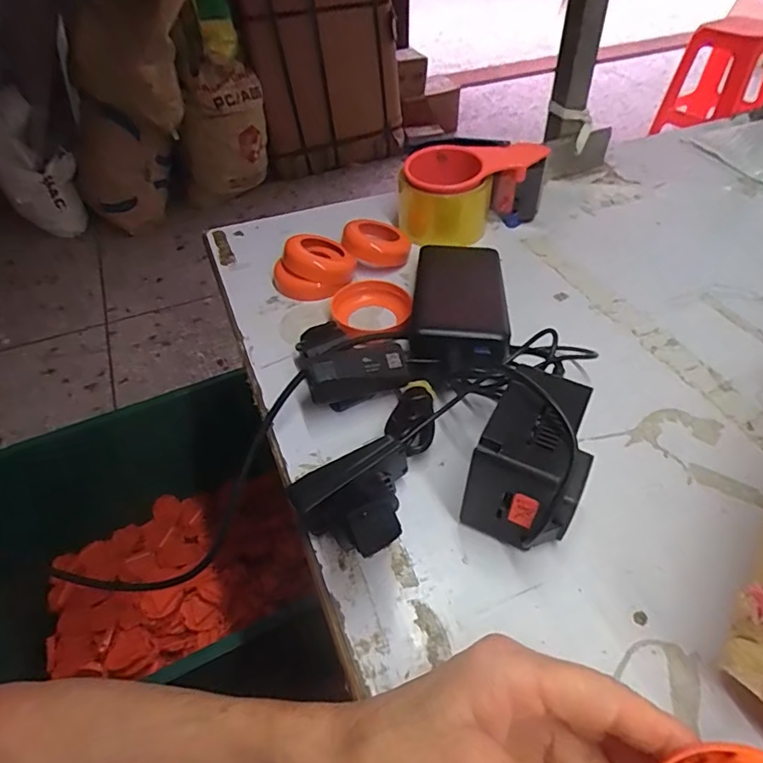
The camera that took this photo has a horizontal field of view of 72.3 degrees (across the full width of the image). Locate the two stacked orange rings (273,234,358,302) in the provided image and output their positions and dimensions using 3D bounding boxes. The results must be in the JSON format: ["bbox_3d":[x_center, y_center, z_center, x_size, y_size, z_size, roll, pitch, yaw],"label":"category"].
[{"bbox_3d":[-0.062,-0.106,0.478,0.072,0.038,0.072,-1,45,1],"label":"two stacked orange rings"}]

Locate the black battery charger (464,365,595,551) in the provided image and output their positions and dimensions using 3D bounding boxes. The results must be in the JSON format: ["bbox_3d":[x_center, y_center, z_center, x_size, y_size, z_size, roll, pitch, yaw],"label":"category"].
[{"bbox_3d":[0.083,0.049,0.290,0.054,0.082,0.066,21,49,21],"label":"black battery charger"}]

